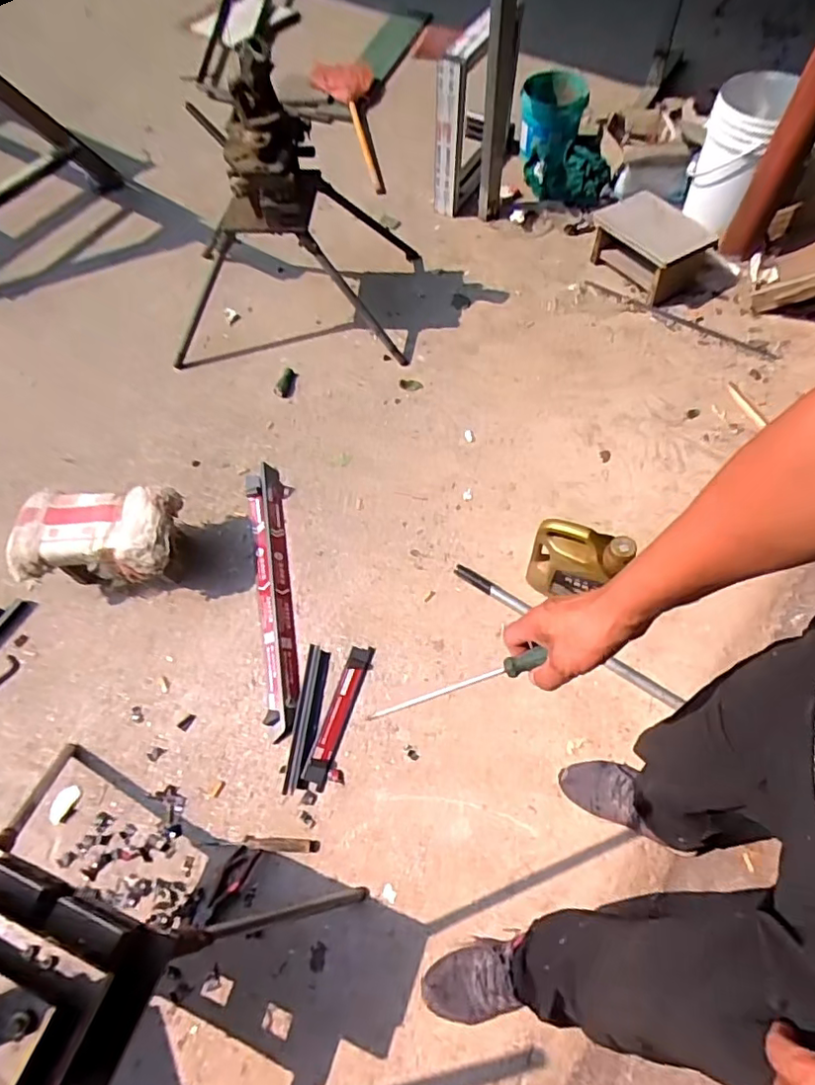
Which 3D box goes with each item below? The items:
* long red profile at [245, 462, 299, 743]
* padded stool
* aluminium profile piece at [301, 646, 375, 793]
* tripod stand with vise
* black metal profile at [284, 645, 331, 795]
[{"bbox_3d":[-0.316,0.105,1.364,0.078,0.034,0.659,-9,63,-4],"label":"long red profile"},{"bbox_3d":[-0.673,0.011,1.319,0.330,0.202,0.182,-2,62,2],"label":"padded stool"},{"bbox_3d":[-0.147,0.362,1.244,0.053,0.014,0.298,17,64,9],"label":"aluminium profile piece"},{"bbox_3d":[-0.308,-0.817,1.453,0.630,0.662,0.417,-6,62,0],"label":"tripod stand with vise"},{"bbox_3d":[-0.213,0.371,1.244,0.048,0.015,0.301,6,63,3],"label":"black metal profile"}]

